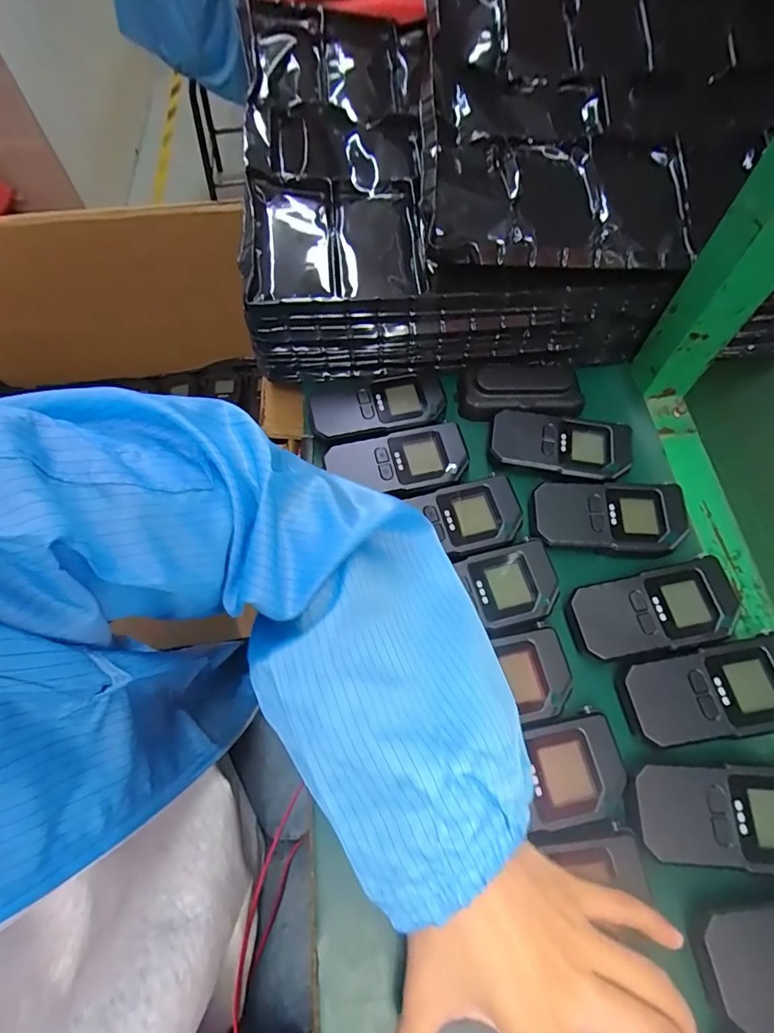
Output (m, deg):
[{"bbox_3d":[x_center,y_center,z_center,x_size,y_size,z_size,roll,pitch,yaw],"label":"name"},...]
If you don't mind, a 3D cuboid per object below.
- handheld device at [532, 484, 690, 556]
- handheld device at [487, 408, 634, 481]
[{"bbox_3d":[0.174,0.003,0.393,0.119,0.020,0.057,1,65,2],"label":"handheld device"},{"bbox_3d":[0.147,-0.059,0.420,0.120,0.021,0.061,5,66,4],"label":"handheld device"}]

